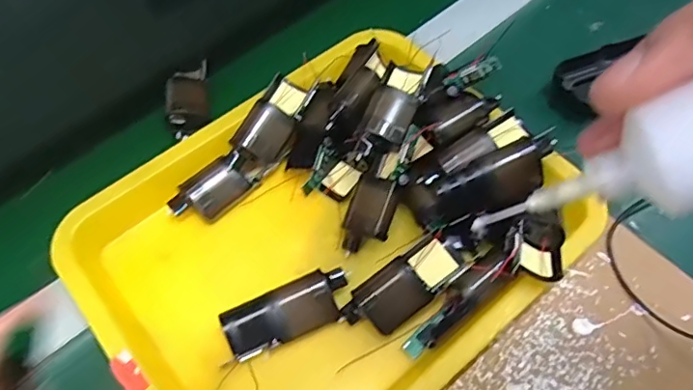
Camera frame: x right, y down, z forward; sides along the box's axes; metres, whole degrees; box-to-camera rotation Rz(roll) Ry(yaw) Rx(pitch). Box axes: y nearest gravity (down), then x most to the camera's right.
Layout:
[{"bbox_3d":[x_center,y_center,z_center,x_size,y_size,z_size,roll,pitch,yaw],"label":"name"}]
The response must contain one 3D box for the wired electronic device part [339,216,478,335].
[{"bbox_3d":[0.049,0.055,0.373,0.107,0.026,0.035,-32,63,-14],"label":"wired electronic device part"}]

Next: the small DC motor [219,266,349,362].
[{"bbox_3d":[-0.039,0.080,0.373,0.086,0.020,0.034,-22,61,-9],"label":"small DC motor"}]

